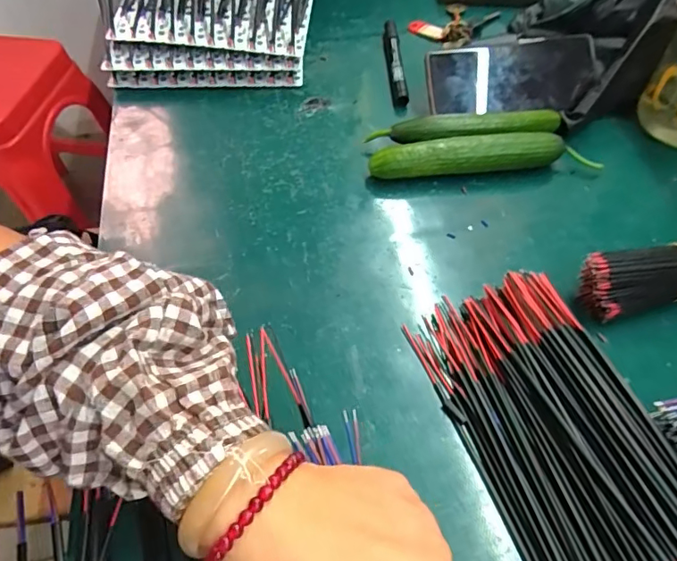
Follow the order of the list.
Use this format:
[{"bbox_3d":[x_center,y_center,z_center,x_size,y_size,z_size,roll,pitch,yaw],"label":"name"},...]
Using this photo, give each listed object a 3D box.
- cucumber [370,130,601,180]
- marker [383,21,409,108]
[{"bbox_3d":[0.128,-0.110,0.452,0.199,0.032,0.027,-5,55,-4],"label":"cucumber"},{"bbox_3d":[0.060,-0.239,0.548,0.016,0.013,0.135,-2,55,-2],"label":"marker"}]

